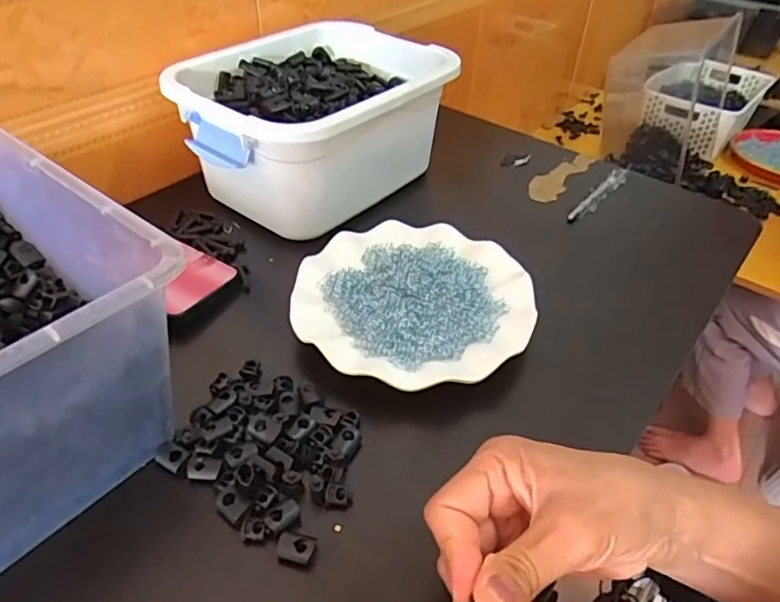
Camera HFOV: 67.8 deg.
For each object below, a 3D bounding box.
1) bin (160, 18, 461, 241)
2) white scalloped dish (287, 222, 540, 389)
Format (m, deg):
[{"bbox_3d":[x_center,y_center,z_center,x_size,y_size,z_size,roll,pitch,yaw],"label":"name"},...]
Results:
[{"bbox_3d":[-0.070,-0.170,0.578,0.189,0.129,0.243,31,49,28],"label":"bin"},{"bbox_3d":[0.019,0.001,0.461,0.179,0.025,0.173,2,42,-2],"label":"white scalloped dish"}]

